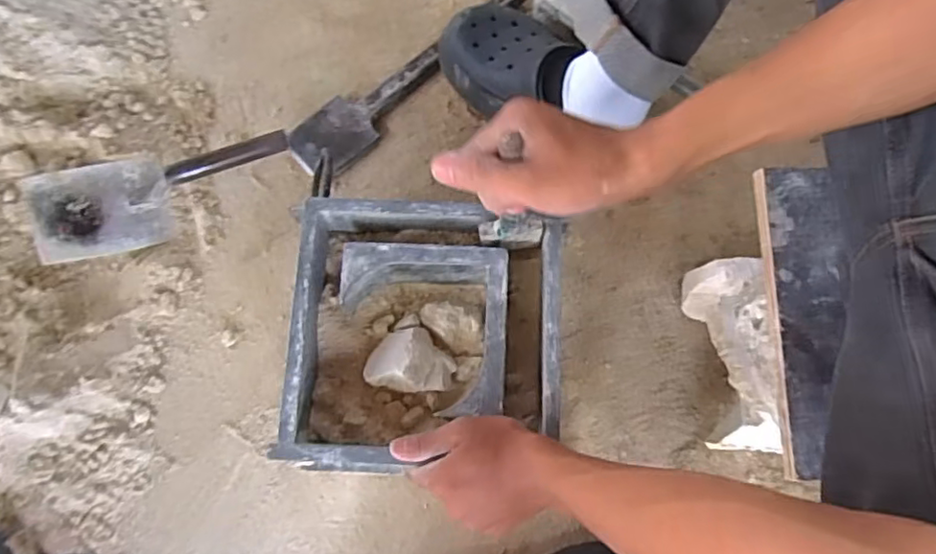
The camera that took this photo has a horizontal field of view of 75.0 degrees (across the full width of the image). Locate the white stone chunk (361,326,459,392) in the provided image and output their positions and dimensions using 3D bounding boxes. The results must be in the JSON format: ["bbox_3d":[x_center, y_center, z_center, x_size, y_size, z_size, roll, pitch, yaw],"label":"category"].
[{"bbox_3d":[-0.053,0.073,0.544,0.080,0.034,0.058,-3,76,-2],"label":"white stone chunk"}]

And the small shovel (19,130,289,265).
[{"bbox_3d":[-0.335,-0.098,0.679,0.279,0.054,0.110,-17,76,-2],"label":"small shovel"}]

